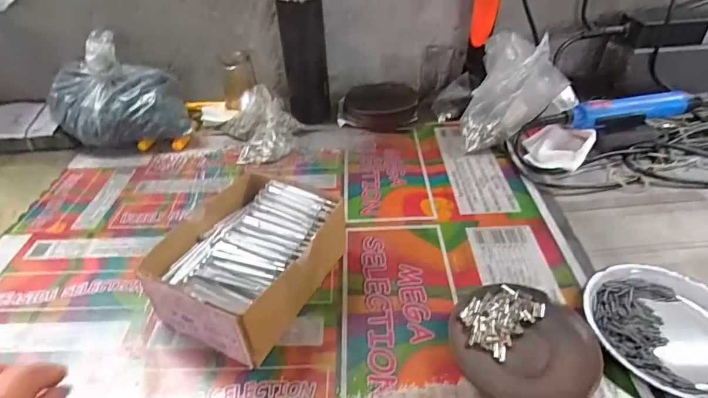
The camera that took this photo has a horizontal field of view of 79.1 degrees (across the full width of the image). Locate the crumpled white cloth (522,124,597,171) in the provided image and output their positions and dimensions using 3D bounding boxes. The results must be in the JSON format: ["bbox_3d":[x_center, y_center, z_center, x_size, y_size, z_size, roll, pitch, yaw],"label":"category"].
[{"bbox_3d":[0.272,-0.071,0.575,0.080,0.034,0.070,17,42,23],"label":"crumpled white cloth"}]

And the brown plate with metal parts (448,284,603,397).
[{"bbox_3d":[0.140,0.120,0.355,0.107,0.017,0.109,-1,38,1],"label":"brown plate with metal parts"}]

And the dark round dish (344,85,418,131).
[{"bbox_3d":[0.043,-0.149,0.693,0.112,0.036,0.111,-1,38,1],"label":"dark round dish"}]

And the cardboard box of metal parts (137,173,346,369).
[{"bbox_3d":[-0.097,0.058,0.406,0.122,0.069,0.157,16,42,22],"label":"cardboard box of metal parts"}]

